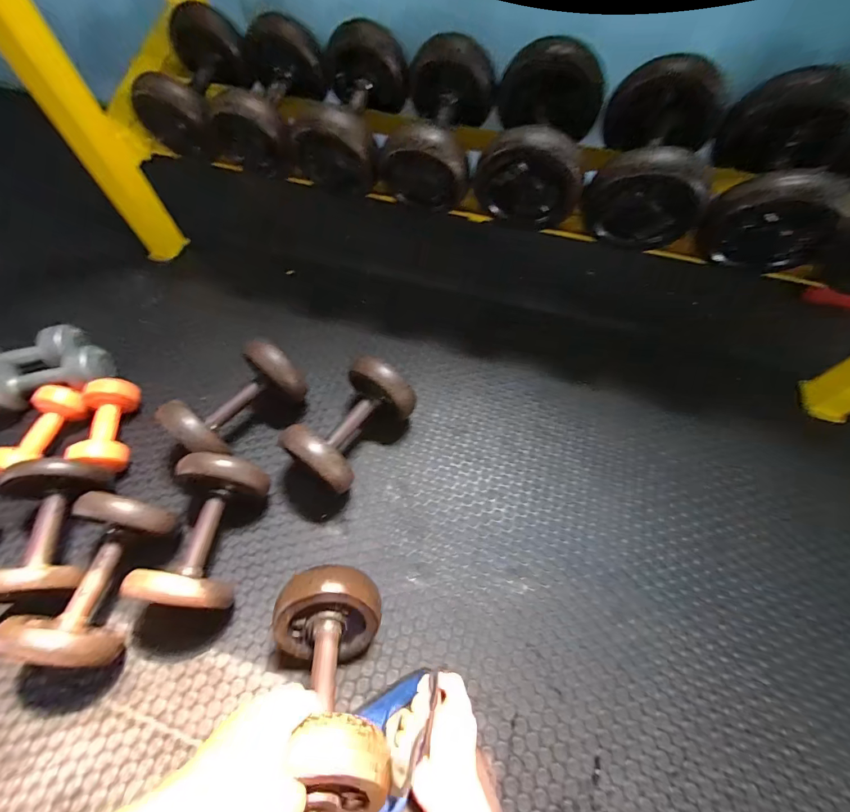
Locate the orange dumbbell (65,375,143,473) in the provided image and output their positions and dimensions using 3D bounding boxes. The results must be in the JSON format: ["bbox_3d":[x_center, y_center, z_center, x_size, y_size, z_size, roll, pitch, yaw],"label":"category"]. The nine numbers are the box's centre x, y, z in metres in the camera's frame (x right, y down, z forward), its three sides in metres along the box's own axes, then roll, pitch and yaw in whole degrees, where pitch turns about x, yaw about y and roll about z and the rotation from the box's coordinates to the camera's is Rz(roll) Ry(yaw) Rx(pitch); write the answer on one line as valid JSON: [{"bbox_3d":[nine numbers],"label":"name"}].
[{"bbox_3d":[-0.586,0.031,0.722,0.076,0.070,0.179,-7,62,-5],"label":"orange dumbbell"}]

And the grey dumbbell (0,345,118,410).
[{"bbox_3d":[-0.736,-0.049,0.744,0.224,0.066,0.086,-14,63,-8],"label":"grey dumbbell"}]

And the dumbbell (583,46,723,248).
[{"bbox_3d":[0.362,-0.401,0.621,0.169,0.144,0.225,12,84,5],"label":"dumbbell"}]

